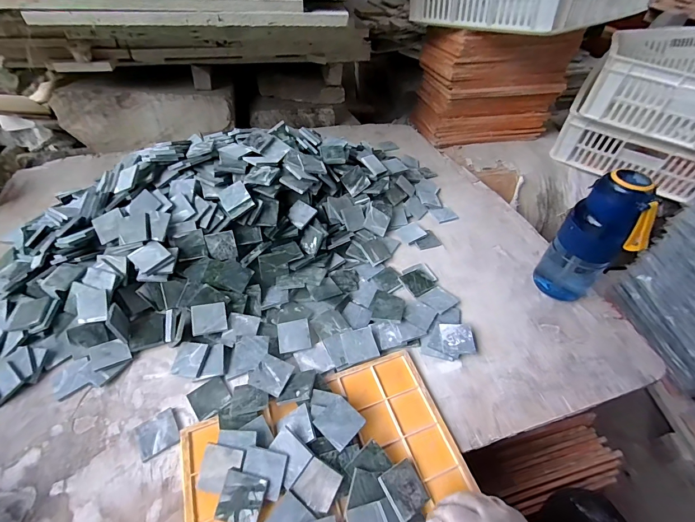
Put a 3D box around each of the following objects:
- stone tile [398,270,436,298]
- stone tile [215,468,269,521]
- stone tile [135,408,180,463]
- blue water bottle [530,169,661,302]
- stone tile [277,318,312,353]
[{"bbox_3d":[0.129,0.038,0.613,0.052,0.010,0.053,-20,51,-18],"label":"stone tile"},{"bbox_3d":[-0.120,0.272,0.390,0.049,0.004,0.051,12,65,9],"label":"stone tile"},{"bbox_3d":[-0.249,0.225,0.446,0.048,0.005,0.051,-25,52,-22],"label":"stone tile"},{"bbox_3d":[0.383,-0.029,0.536,0.099,0.232,0.074,30,54,25],"label":"blue water bottle"},{"bbox_3d":[-0.083,0.115,0.526,0.048,0.004,0.047,-11,64,-4],"label":"stone tile"}]

